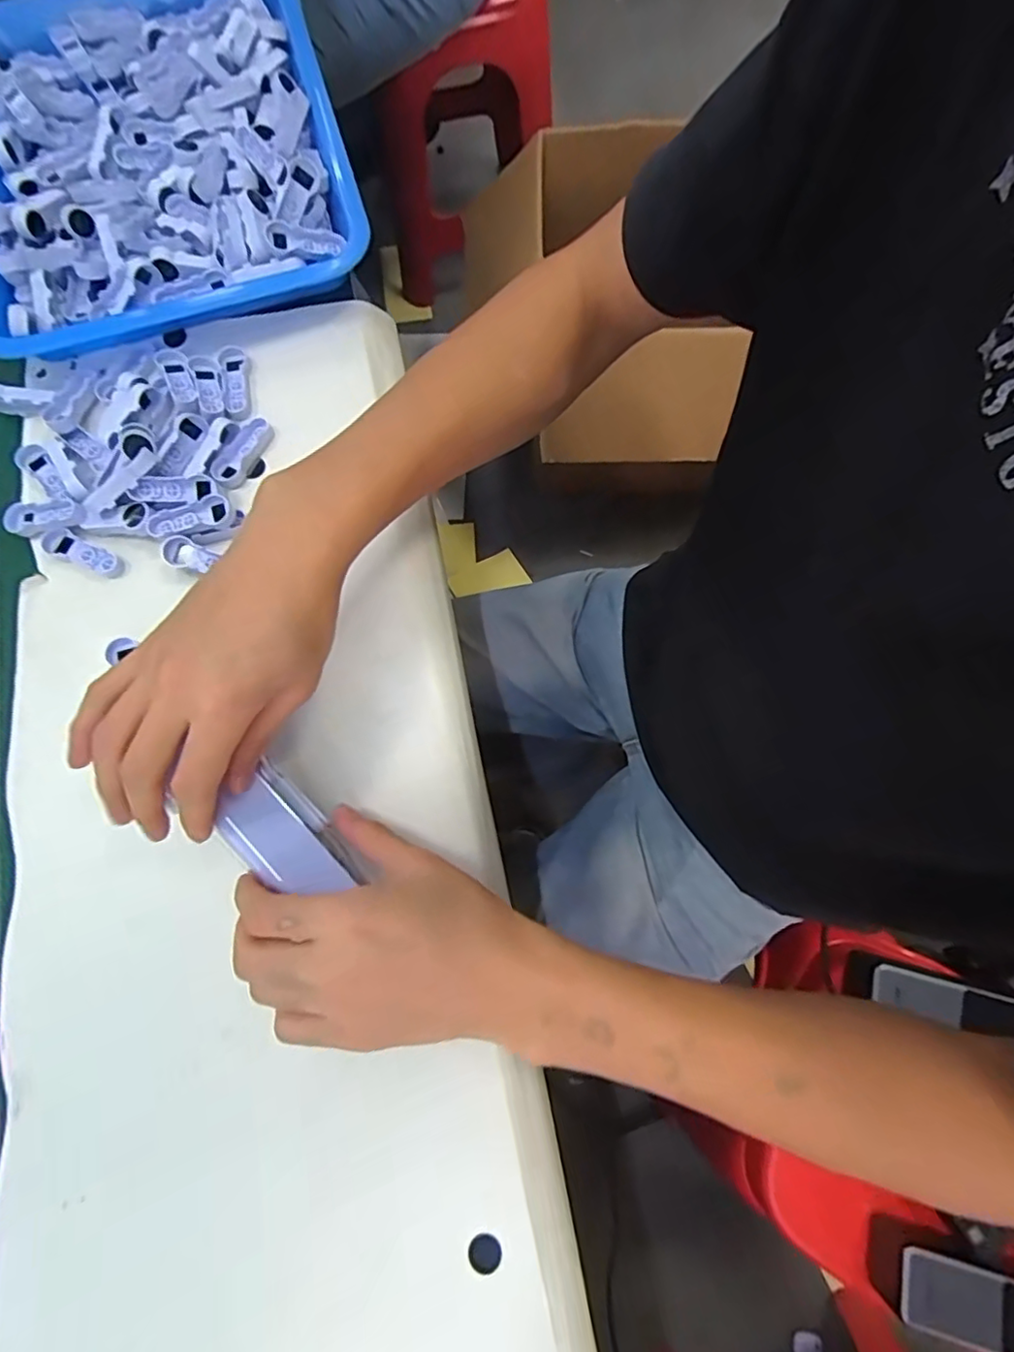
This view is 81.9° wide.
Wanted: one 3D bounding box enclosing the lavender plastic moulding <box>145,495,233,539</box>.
[{"bbox_3d":[-0.191,-0.094,0.349,0.050,0.007,0.016,-18,76,-3],"label":"lavender plastic moulding"}]

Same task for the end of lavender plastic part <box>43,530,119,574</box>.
[{"bbox_3d":[-0.262,-0.077,0.362,0.051,0.009,0.015,23,78,7],"label":"end of lavender plastic part"}]

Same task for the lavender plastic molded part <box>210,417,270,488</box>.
[{"bbox_3d":[-0.170,-0.143,0.377,0.020,0.012,0.050,27,78,8],"label":"lavender plastic molded part"}]

